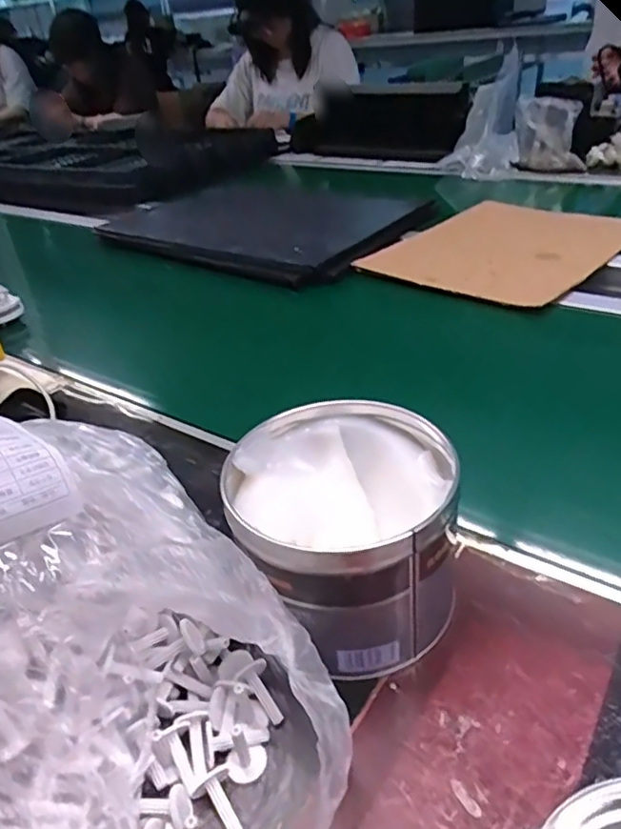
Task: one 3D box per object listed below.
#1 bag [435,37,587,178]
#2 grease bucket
[{"bbox_3d":[0.418,-0.613,1.232,0.272,0.200,0.227,4,35,15],"label":"bag"},{"bbox_3d":[0.023,0.070,0.356,0.120,0.101,0.124,-5,34,3],"label":"grease bucket"}]

